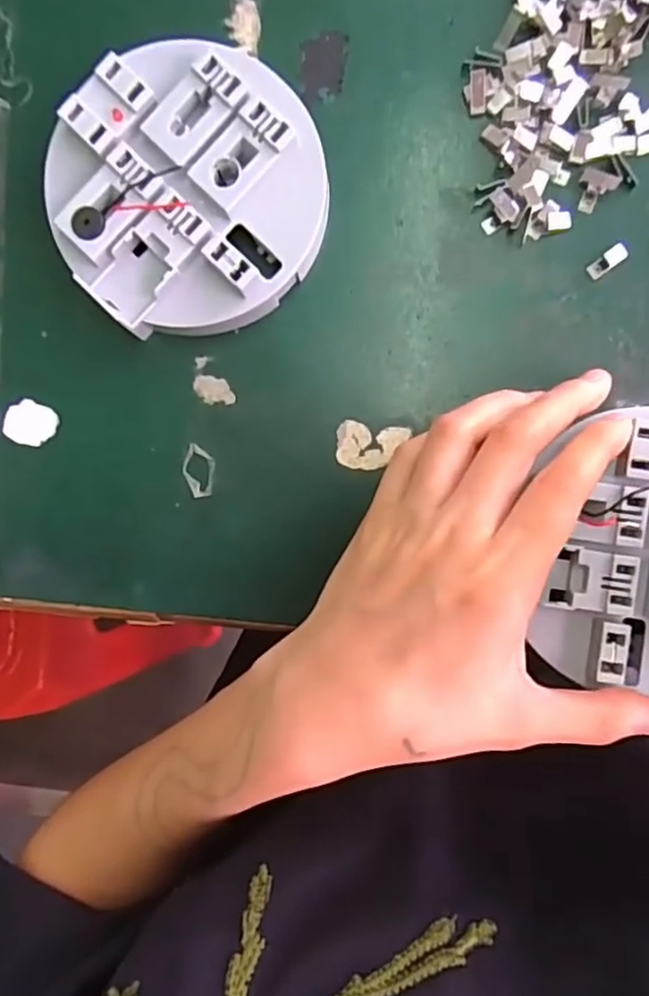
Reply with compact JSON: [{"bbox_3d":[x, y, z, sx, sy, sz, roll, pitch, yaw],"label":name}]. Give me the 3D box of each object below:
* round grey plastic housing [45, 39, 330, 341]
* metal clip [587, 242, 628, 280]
[{"bbox_3d":[-0.050,-0.113,0.239,0.097,0.022,0.096,0,92,3],"label":"round grey plastic housing"},{"bbox_3d":[0.107,-0.090,0.240,0.016,0.005,0.007,-39,89,17],"label":"metal clip"}]

